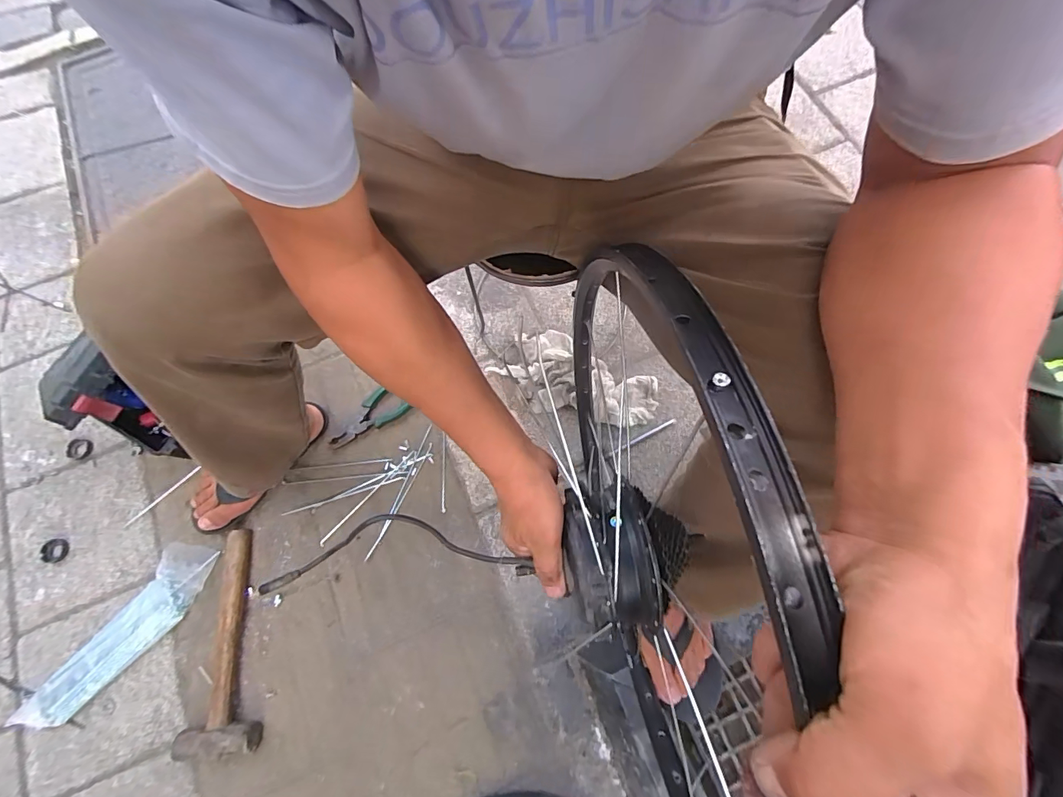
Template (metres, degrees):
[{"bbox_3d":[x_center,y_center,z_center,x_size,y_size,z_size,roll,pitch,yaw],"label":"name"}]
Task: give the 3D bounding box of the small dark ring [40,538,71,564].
[{"bbox_3d":[-0.800,0.255,0.748,0.042,0.006,0.042,-1,74,4],"label":"small dark ring"}]

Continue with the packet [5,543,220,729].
[{"bbox_3d":[-0.632,0.370,0.694,0.092,0.034,0.317,34,79,12],"label":"packet"}]

